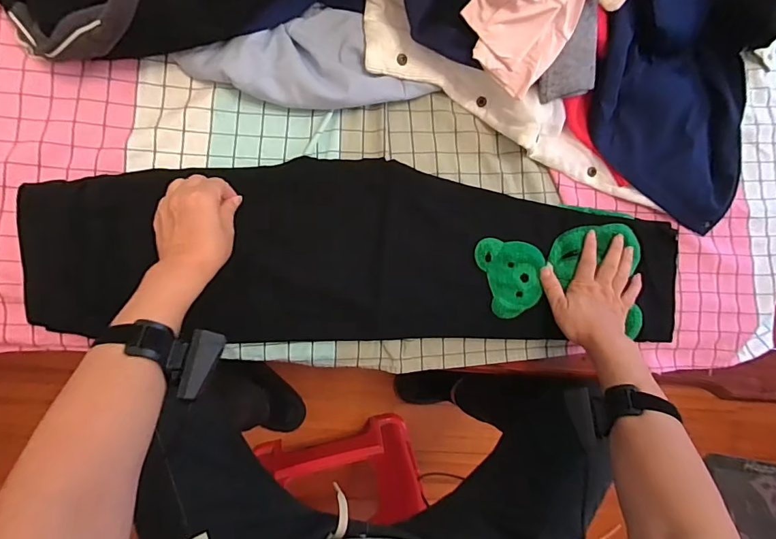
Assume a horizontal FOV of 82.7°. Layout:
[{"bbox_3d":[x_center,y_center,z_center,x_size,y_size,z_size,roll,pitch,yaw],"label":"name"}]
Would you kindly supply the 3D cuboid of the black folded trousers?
[{"bbox_3d":[0.009,-0.020,0.584,0.822,0.031,0.226,2,89,-12],"label":"black folded trousers"}]

